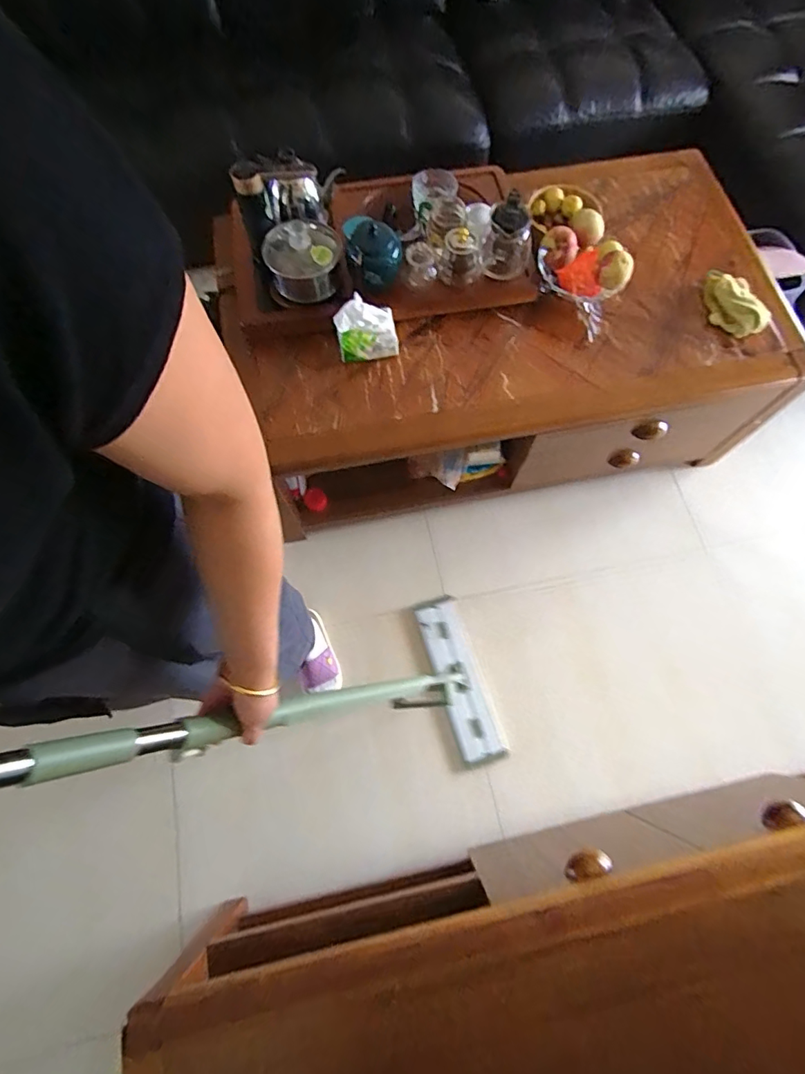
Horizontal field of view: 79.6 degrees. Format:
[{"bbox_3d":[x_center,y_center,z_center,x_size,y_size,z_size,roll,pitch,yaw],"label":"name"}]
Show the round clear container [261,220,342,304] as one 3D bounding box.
[{"bbox_3d":[-0.220,-0.617,1.074,0.168,0.097,0.141,-5,71,-1],"label":"round clear container"}]

